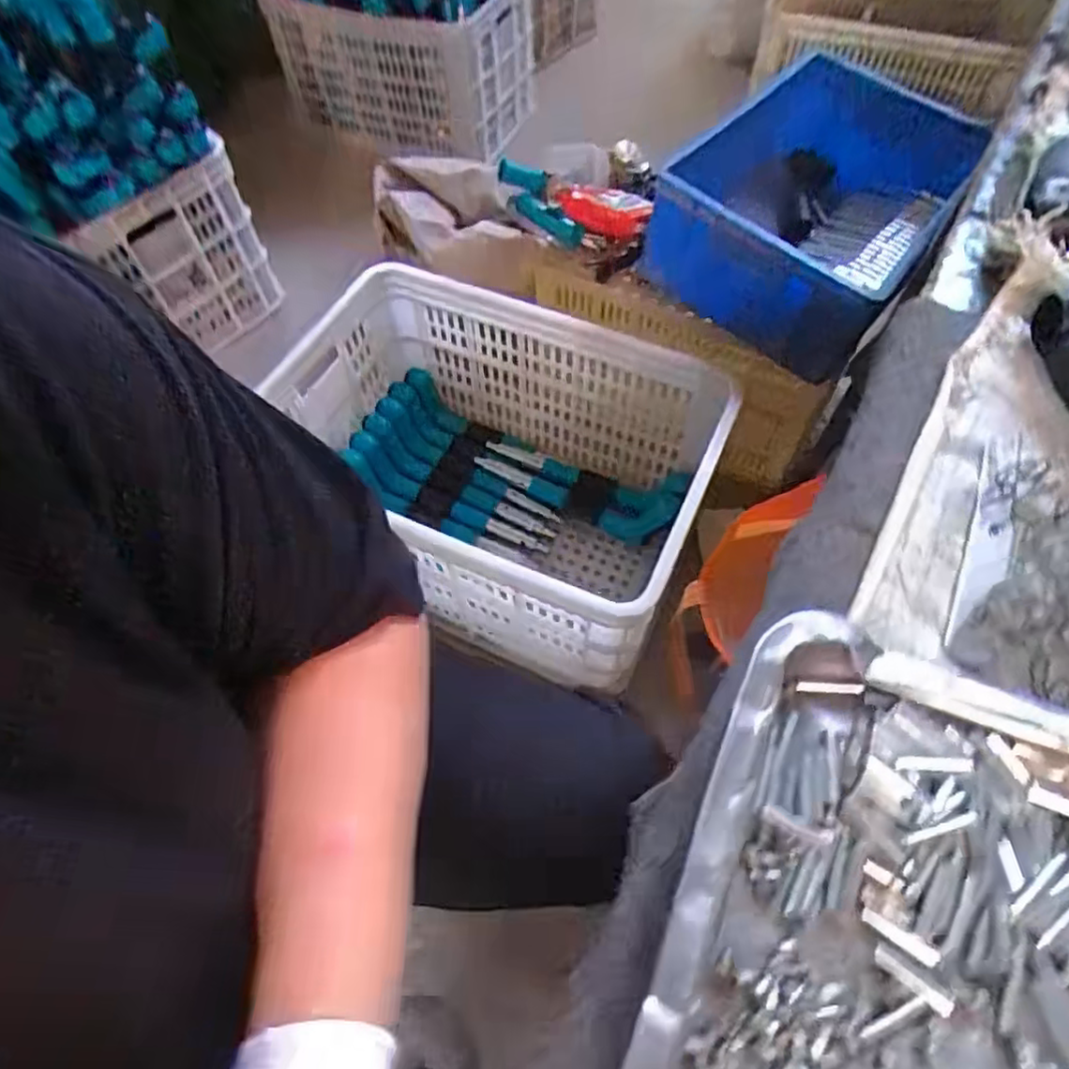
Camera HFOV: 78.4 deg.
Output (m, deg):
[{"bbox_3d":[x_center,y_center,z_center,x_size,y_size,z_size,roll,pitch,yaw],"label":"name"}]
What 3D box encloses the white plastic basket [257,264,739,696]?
[{"bbox_3d":[-0.061,-0.073,0.864,0.515,0.286,0.357,19,62,13],"label":"white plastic basket"}]

